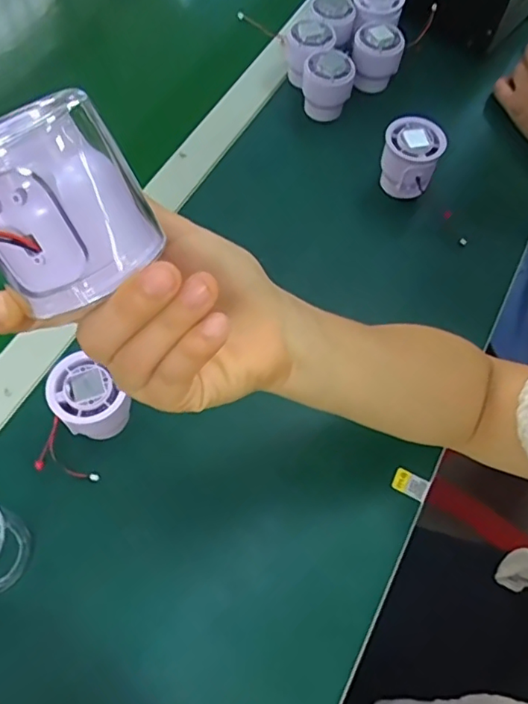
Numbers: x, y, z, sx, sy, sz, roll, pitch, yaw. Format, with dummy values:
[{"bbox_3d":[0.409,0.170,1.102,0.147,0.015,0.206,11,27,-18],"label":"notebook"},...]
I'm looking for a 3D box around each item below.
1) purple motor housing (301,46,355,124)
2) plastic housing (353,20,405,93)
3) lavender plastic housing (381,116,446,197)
[{"bbox_3d":[0.062,-0.266,0.562,0.049,0.058,0.043,11,63,3],"label":"purple motor housing"},{"bbox_3d":[0.117,-0.309,0.581,0.050,0.055,0.051,15,63,6],"label":"plastic housing"},{"bbox_3d":[0.133,-0.176,0.520,0.050,0.064,0.046,20,63,8],"label":"lavender plastic housing"}]

